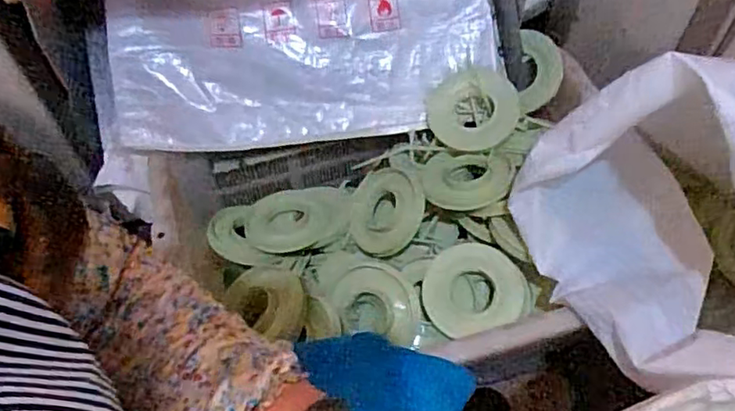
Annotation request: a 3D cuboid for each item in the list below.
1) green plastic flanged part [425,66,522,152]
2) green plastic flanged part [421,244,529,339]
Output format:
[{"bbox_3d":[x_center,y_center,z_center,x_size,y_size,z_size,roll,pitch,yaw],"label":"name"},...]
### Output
[{"bbox_3d":[0.156,-0.141,0.898,0.128,0.018,0.123,3,78,12],"label":"green plastic flanged part"},{"bbox_3d":[0.145,0.114,0.834,0.133,0.040,0.115,-21,74,12],"label":"green plastic flanged part"}]

